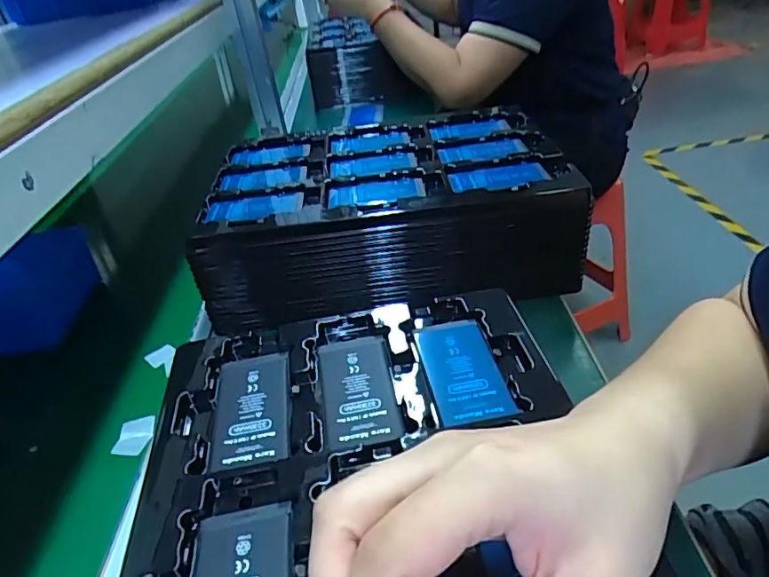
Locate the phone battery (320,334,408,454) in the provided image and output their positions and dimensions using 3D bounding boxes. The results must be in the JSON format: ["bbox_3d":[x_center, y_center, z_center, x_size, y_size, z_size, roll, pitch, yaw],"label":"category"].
[{"bbox_3d":[-0.016,0.059,0.313,0.042,0.006,0.085,-11,35,-3],"label":"phone battery"}]

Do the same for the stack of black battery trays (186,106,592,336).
[{"bbox_3d":[-0.001,-0.084,0.536,0.333,0.098,0.219,-8,35,1],"label":"stack of black battery trays"}]

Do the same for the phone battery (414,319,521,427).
[{"bbox_3d":[0.046,0.047,0.315,0.043,0.004,0.079,-11,35,-3],"label":"phone battery"}]

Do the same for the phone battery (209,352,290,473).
[{"bbox_3d":[-0.077,0.069,0.306,0.043,0.005,0.082,-11,35,-3],"label":"phone battery"}]

